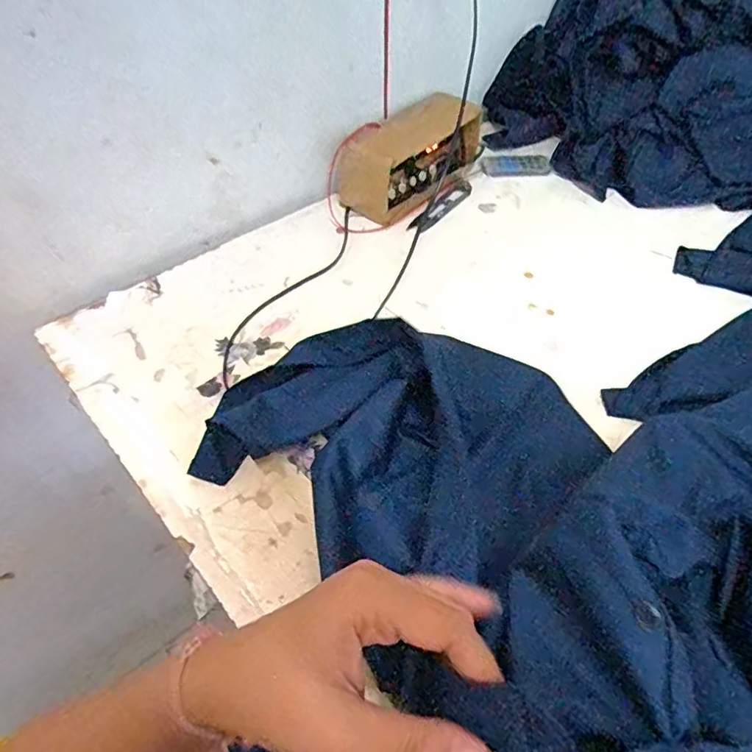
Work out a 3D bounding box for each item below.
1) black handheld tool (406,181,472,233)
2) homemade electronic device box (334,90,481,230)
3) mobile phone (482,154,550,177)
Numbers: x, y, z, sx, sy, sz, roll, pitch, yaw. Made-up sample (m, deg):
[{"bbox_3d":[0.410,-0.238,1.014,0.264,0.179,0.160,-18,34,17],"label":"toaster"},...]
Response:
[{"bbox_3d":[0.078,-0.202,0.672,0.021,0.017,0.123,30,56,24],"label":"black handheld tool"},{"bbox_3d":[0.048,-0.265,0.676,0.192,0.081,0.081,-37,58,-27],"label":"homemade electronic device box"},{"bbox_3d":[0.180,-0.273,0.728,0.090,0.011,0.042,-4,49,-3],"label":"mobile phone"}]

